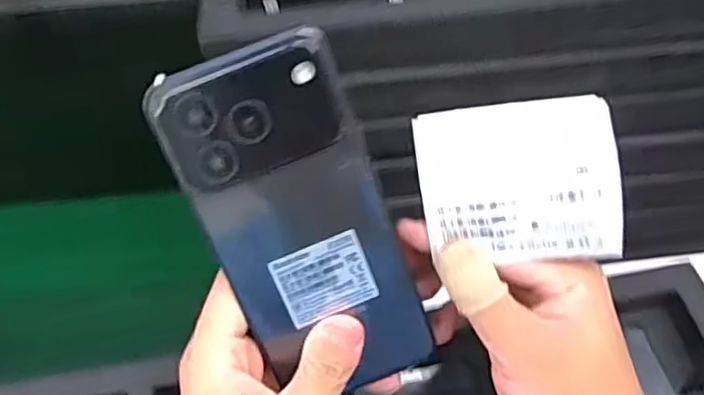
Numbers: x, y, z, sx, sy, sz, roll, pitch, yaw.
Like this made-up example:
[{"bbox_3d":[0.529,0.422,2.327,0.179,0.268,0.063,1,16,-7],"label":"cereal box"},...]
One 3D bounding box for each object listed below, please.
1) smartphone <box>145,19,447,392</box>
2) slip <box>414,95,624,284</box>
[{"bbox_3d":[-0.020,0.015,0.271,0.073,0.157,0.008,-23,21,-7],"label":"smartphone"},{"bbox_3d":[0.073,-0.006,0.285,0.083,0.070,0.013,-6,9,6],"label":"slip"}]

